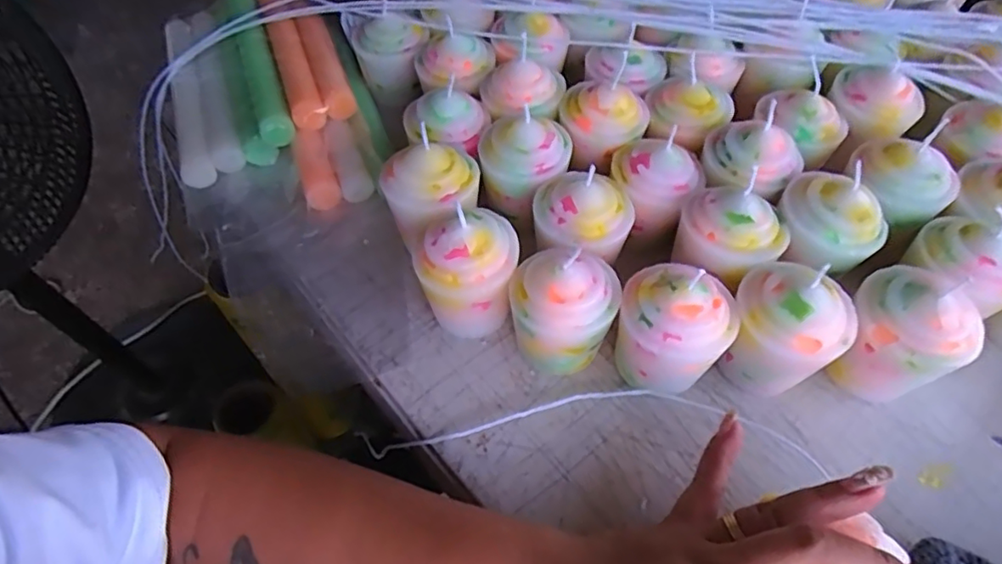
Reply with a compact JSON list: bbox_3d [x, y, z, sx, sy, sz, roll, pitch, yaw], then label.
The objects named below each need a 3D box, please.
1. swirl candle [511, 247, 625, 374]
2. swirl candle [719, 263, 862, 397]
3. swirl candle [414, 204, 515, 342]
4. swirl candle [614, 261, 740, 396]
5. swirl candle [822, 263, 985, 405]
[{"bbox_3d":[0.034,0.013,0.319,0.054,0.069,0.055,0,56,1],"label":"swirl candle"},{"bbox_3d":[0.147,0.027,0.307,0.057,0.069,0.048,28,61,18],"label":"swirl candle"},{"bbox_3d":[-0.018,-0.004,0.325,0.052,0.069,0.047,-2,56,0],"label":"swirl candle"},{"bbox_3d":[0.089,0.028,0.307,0.057,0.068,0.046,18,58,13],"label":"swirl candle"},{"bbox_3d":[0.206,0.034,0.309,0.052,0.075,0.058,-37,63,-21],"label":"swirl candle"}]

